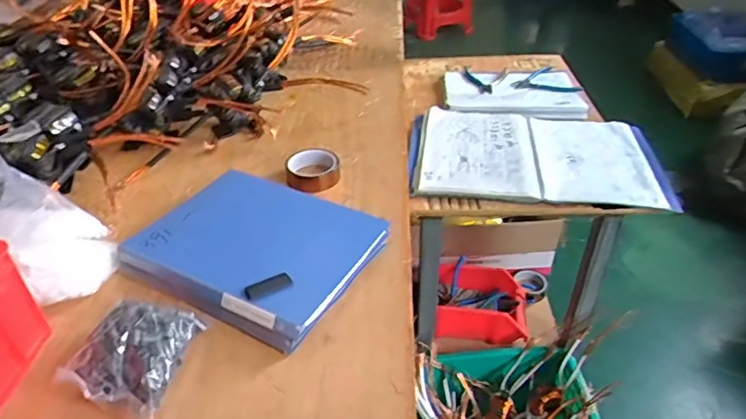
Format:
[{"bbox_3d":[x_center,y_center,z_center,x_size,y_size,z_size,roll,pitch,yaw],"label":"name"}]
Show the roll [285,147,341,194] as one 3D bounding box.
[{"bbox_3d":[-0.105,-0.074,0.936,0.093,0.042,0.093,1,39,-1],"label":"roll"}]

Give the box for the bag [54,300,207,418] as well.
[{"bbox_3d":[-0.277,0.166,0.621,0.114,0.052,0.129,6,38,9],"label":"bag"}]

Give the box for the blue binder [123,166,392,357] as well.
[{"bbox_3d":[-0.164,0.050,0.775,0.308,0.042,0.254,18,42,23],"label":"blue binder"}]

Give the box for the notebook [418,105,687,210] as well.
[{"bbox_3d":[0.321,-0.114,1.072,0.474,0.023,0.305,5,39,5],"label":"notebook"}]

